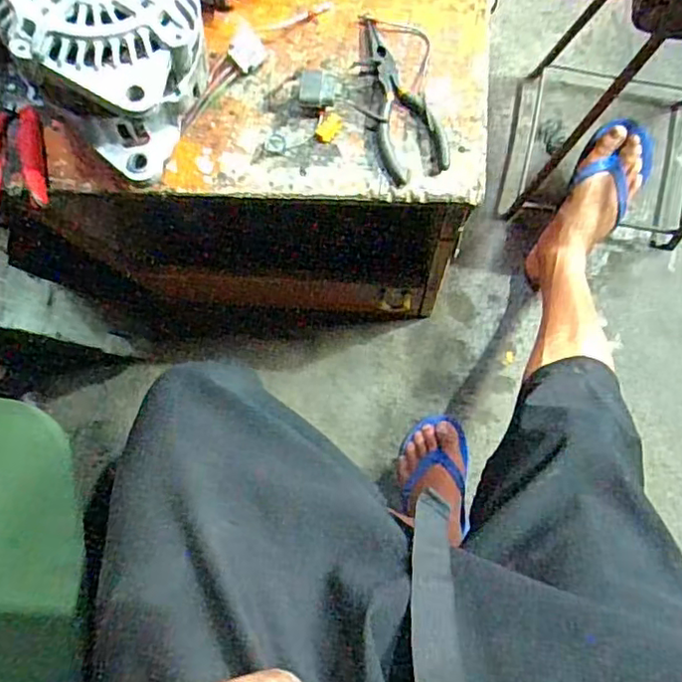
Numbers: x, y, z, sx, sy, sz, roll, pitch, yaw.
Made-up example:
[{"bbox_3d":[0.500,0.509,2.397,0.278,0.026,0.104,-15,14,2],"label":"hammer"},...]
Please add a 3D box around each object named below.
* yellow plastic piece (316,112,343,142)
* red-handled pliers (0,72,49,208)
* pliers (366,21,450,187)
[{"bbox_3d":[-0.010,-0.176,0.509,0.015,0.006,0.026,32,85,8],"label":"yellow plastic piece"},{"bbox_3d":[-0.279,-0.175,0.524,0.061,0.030,0.130,-3,81,4],"label":"red-handled pliers"},{"bbox_3d":[0.041,-0.199,0.503,0.049,0.017,0.143,-21,80,1],"label":"pliers"}]

